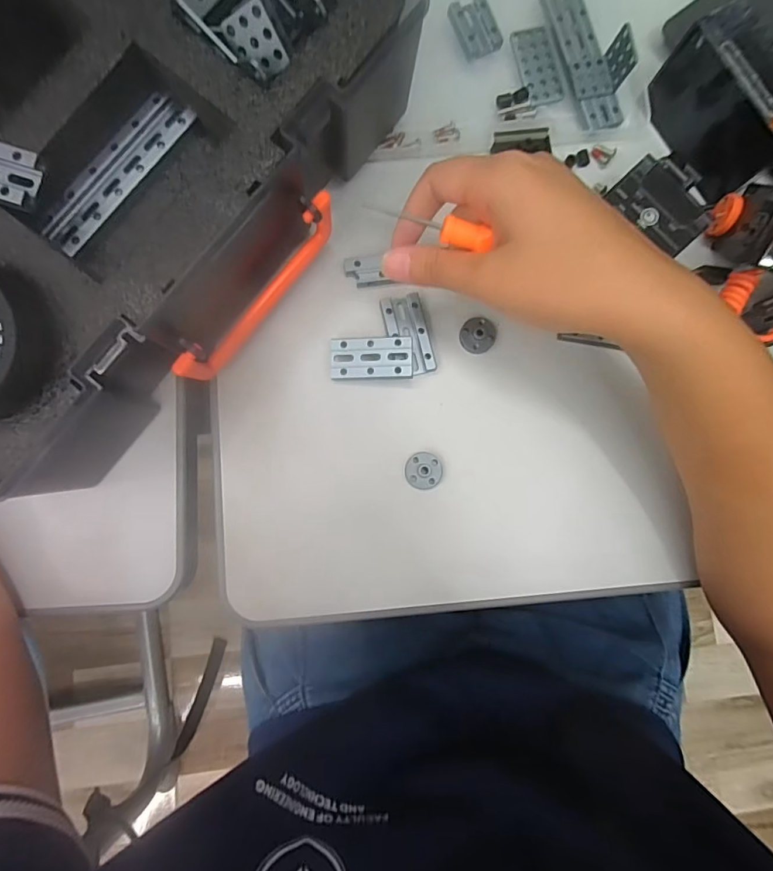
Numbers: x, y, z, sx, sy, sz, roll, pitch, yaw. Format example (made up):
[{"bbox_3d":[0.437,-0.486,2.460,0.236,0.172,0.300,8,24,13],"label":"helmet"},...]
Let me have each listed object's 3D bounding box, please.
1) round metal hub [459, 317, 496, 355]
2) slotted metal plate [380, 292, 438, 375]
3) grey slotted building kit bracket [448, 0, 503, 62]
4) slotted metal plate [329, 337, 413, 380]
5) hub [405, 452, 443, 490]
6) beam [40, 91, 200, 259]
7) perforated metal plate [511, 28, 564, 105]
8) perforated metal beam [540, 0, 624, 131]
[{"bbox_3d":[0.056,-0.061,0.282,0.021,0.007,0.021,0,87,-3],"label":"round metal hub"},{"bbox_3d":[0.014,-0.061,0.280,0.026,0.007,0.048,-14,88,-3],"label":"slotted metal plate"},{"bbox_3d":[0.055,-0.255,0.291,0.026,0.010,0.033,-22,88,-4],"label":"grey slotted building kit bracket"},{"bbox_3d":[-0.009,-0.045,0.269,0.047,0.004,0.025,2,89,7],"label":"slotted metal plate"},{"bbox_3d":[0.022,0.021,0.276,0.021,0.011,0.021,0,87,-3],"label":"hub"},{"bbox_3d":[-0.134,-0.131,0.232,0.021,0.008,0.093,38,83,1],"label":"beam"},{"bbox_3d":[0.097,-0.235,0.295,0.025,0.004,0.046,-16,88,-3],"label":"perforated metal plate"},{"bbox_3d":[0.123,-0.241,0.294,0.026,0.009,0.095,-19,88,-3],"label":"perforated metal beam"}]

